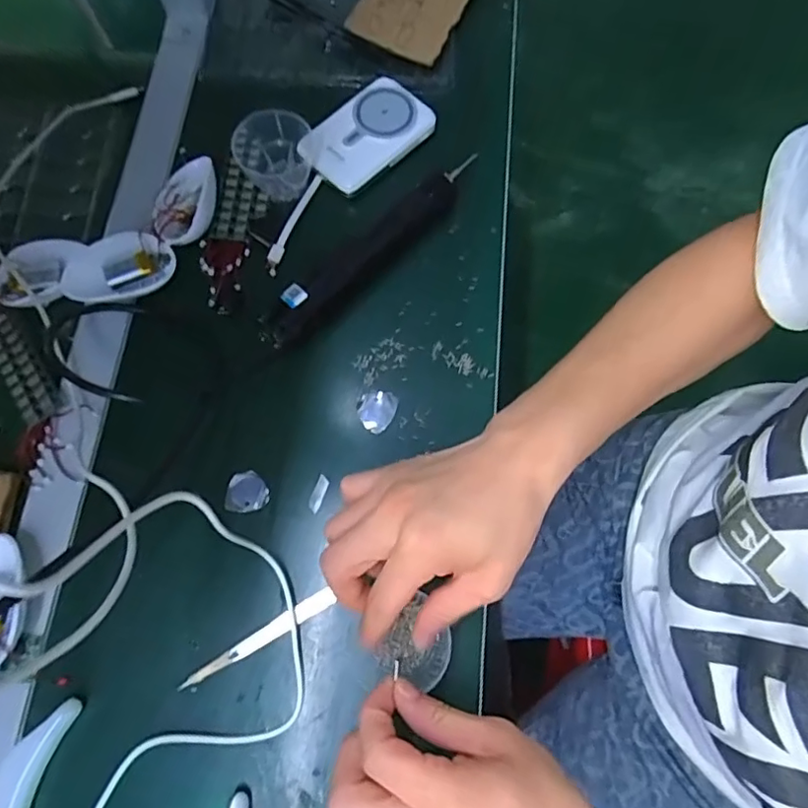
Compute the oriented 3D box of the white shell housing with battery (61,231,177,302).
[{"bbox_3d":[-0.229,-0.109,0.462,0.083,0.019,0.051,-11,74,-5],"label":"white shell housing with battery"}]

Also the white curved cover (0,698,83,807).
[{"bbox_3d":[-0.238,0.233,0.363,0.030,0.013,0.088,16,73,3],"label":"white curved cover"}]

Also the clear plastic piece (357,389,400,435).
[{"bbox_3d":[-0.021,0.005,0.445,0.029,0.004,0.033,16,73,3],"label":"clear plastic piece"}]

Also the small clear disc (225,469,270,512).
[{"bbox_3d":[-0.116,0.066,0.427,0.031,0.004,0.031,0,73,-2],"label":"small clear disc"}]

